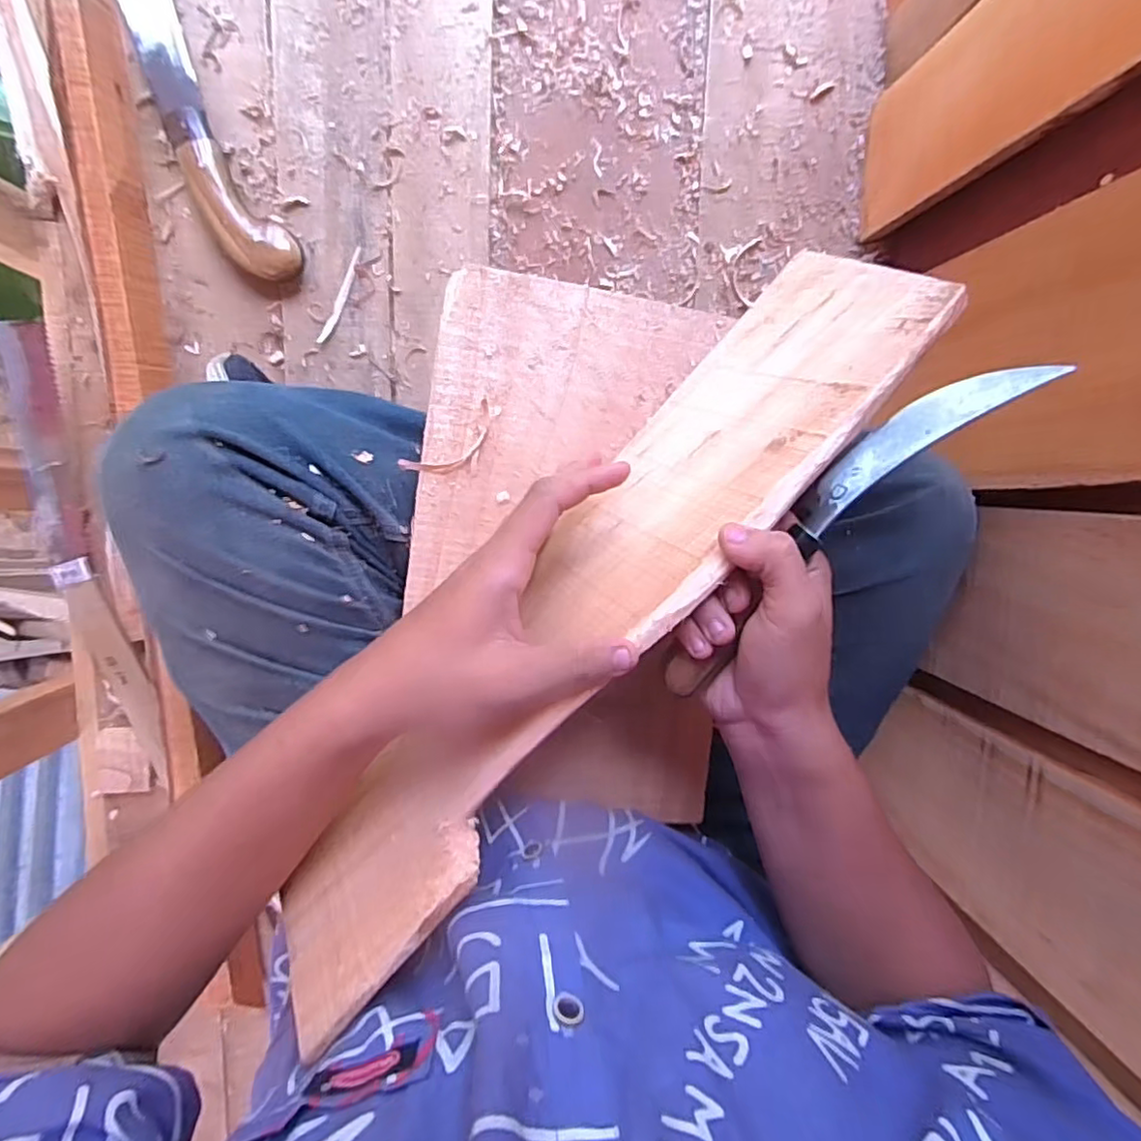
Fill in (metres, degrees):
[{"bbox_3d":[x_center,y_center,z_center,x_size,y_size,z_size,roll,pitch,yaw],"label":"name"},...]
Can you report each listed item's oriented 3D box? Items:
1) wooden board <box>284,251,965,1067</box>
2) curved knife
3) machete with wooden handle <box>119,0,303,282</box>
[{"bbox_3d":[0.015,0.007,0.321,0.449,0.125,0.015,-49,126,-4],"label":"wooden board"},{"bbox_3d":[0.118,-0.018,0.289,0.026,0.040,0.205,40,101,-9],"label":"curved knife"},{"bbox_3d":[-0.323,-0.441,0.488,0.058,0.026,0.432,-21,98,-4],"label":"machete with wooden handle"}]

